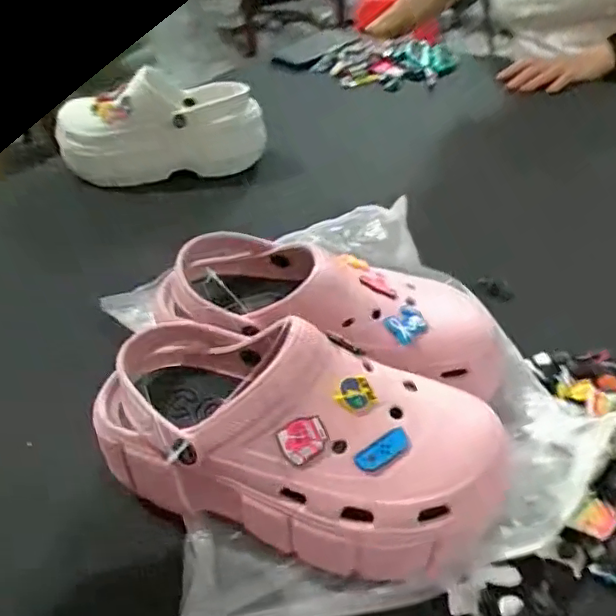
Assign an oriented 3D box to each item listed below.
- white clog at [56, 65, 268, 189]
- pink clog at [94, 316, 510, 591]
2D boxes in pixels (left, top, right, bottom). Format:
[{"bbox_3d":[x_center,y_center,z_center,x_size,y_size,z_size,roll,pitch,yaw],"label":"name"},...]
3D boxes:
[{"bbox_3d":[-0.176,-0.216,0.712,0.224,0.108,0.100,7,40,10],"label":"white clog"},{"bbox_3d":[-0.014,0.077,0.362,0.249,0.109,0.098,12,42,16],"label":"pink clog"}]

